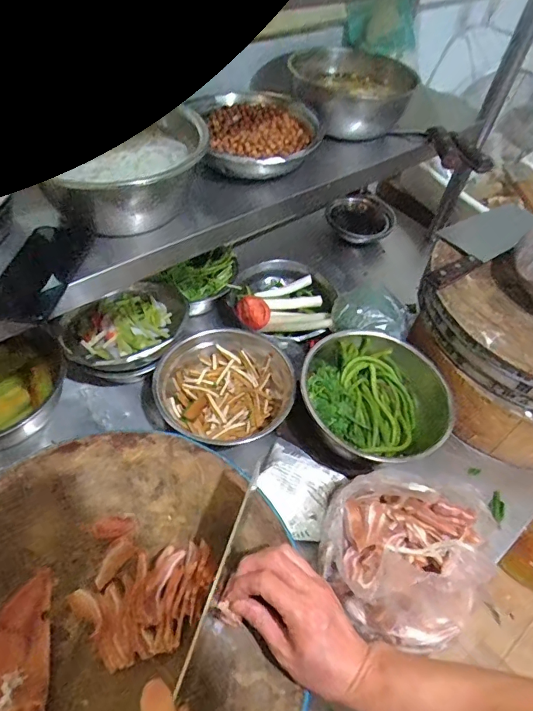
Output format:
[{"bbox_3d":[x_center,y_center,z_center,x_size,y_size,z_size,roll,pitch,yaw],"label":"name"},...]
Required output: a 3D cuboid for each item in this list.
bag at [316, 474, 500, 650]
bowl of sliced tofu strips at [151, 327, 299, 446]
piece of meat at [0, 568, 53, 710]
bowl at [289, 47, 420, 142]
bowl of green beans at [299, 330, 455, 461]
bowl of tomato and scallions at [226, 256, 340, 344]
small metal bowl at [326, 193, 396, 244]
[{"bbox_3d":[0.185,0.249,0.577,0.211,0.115,0.189,-5,53,-9],"label":"bag"},{"bbox_3d":[-0.068,0.046,0.733,0.215,0.091,0.207,-29,60,-24],"label":"bowl of sliced tofu strips"},{"bbox_3d":[-0.236,0.273,0.406,0.073,0.026,0.135,-11,54,-13],"label":"piece of meat"},{"bbox_3d":[0.152,-0.491,0.842,0.217,0.090,0.217,2,52,-3],"label":"bowl"},{"bbox_3d":[0.174,0.073,0.724,0.241,0.106,0.225,2,52,-3],"label":"bowl of green beans"},{"bbox_3d":[0.037,-0.107,0.877,0.192,0.057,0.178,2,52,-3],"label":"bowl of tomato and scallions"},{"bbox_3d":[0.224,-0.322,1.079,0.135,0.071,0.124,2,52,-3],"label":"small metal bowl"}]

